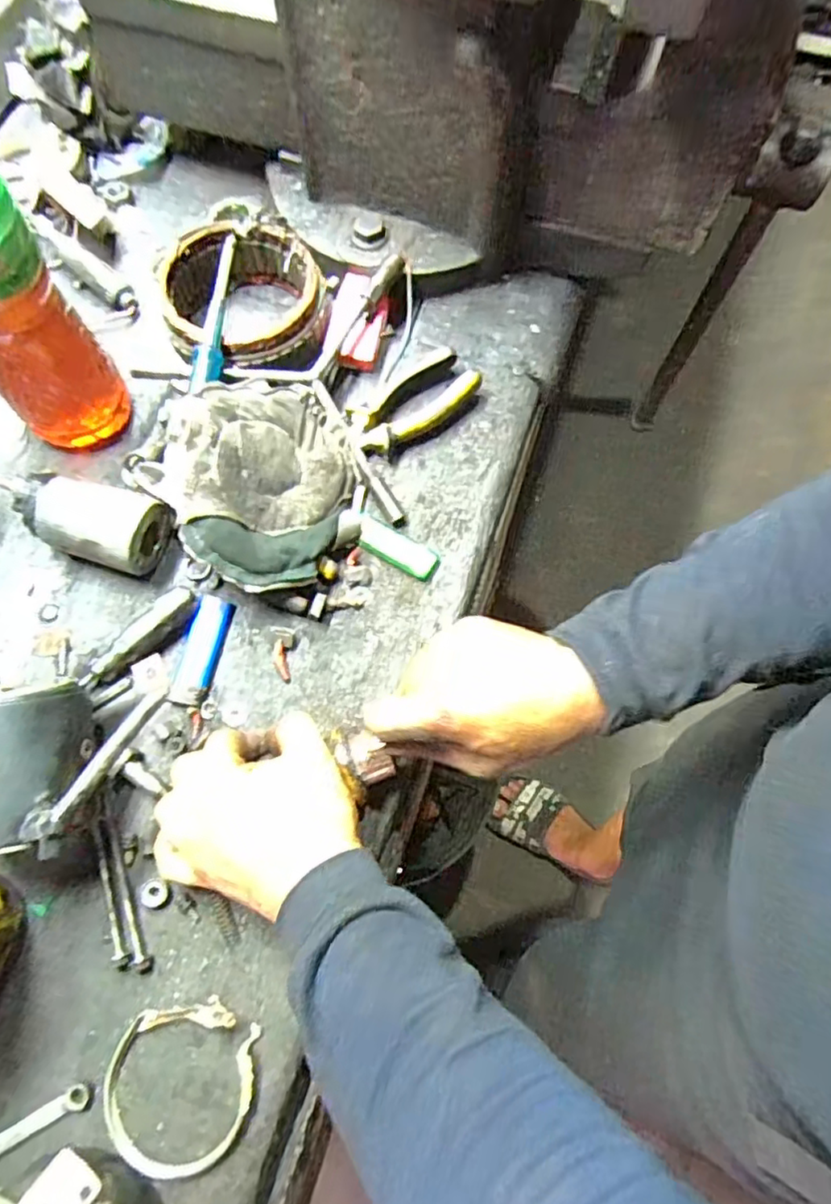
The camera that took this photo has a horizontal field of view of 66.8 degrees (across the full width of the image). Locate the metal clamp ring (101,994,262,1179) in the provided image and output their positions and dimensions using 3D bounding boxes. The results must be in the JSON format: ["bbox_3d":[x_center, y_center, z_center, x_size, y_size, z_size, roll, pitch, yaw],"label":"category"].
[{"bbox_3d":[-0.141,0.284,0.369,0.088,0.023,0.088,0,71,-1],"label":"metal clamp ring"}]

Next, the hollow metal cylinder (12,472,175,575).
[{"bbox_3d":[-0.231,-0.057,0.460,0.095,0.047,0.058,21,72,7],"label":"hollow metal cylinder"}]

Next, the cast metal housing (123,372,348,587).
[{"bbox_3d":[-0.115,-0.088,0.450,0.143,0.083,0.144,0,71,-1],"label":"cast metal housing"}]

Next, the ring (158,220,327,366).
[{"bbox_3d":[-0.139,-0.244,0.514,0.119,0.060,0.122,0,71,-1],"label":"ring"}]

